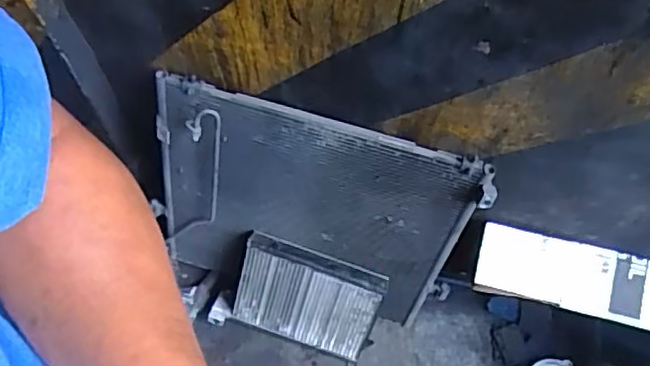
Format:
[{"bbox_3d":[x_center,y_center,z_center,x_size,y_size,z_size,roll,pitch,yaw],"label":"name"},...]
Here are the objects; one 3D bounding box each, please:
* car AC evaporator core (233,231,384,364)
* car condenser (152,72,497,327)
[{"bbox_3d":[-0.040,0.236,1.279,0.281,0.225,0.039,20,36,3],"label":"car AC evaporator core"},{"bbox_3d":[-0.036,0.075,1.167,0.552,0.512,0.034,15,48,2],"label":"car condenser"}]

